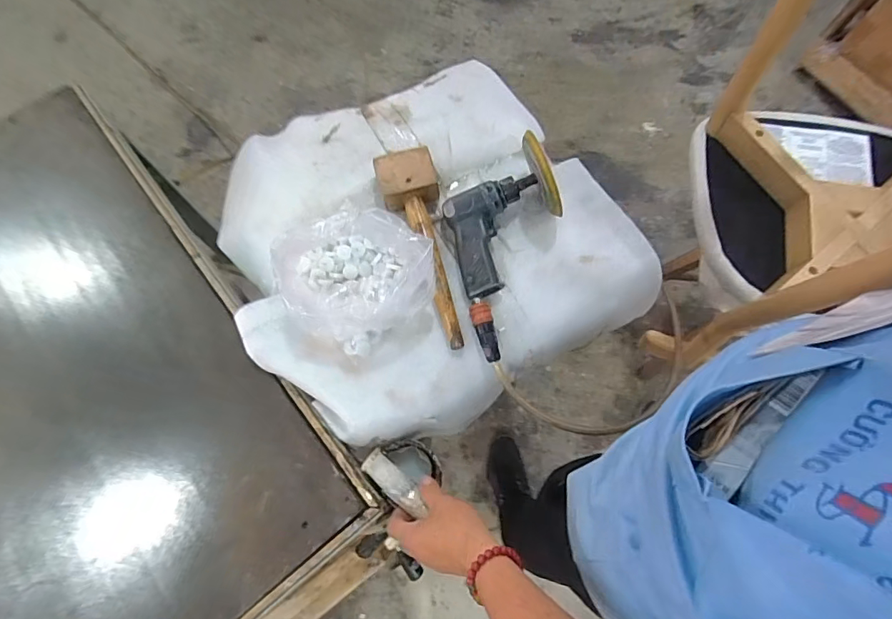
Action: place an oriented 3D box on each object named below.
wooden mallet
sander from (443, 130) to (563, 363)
[{"bbox_3d":[-0.031,-0.081,0.607,0.075,0.054,0.271,-12,72,-5],"label":"wooden mallet"},{"bbox_3d":[0.086,-0.078,0.583,0.142,0.096,0.250,-13,72,-5],"label":"sander"}]

